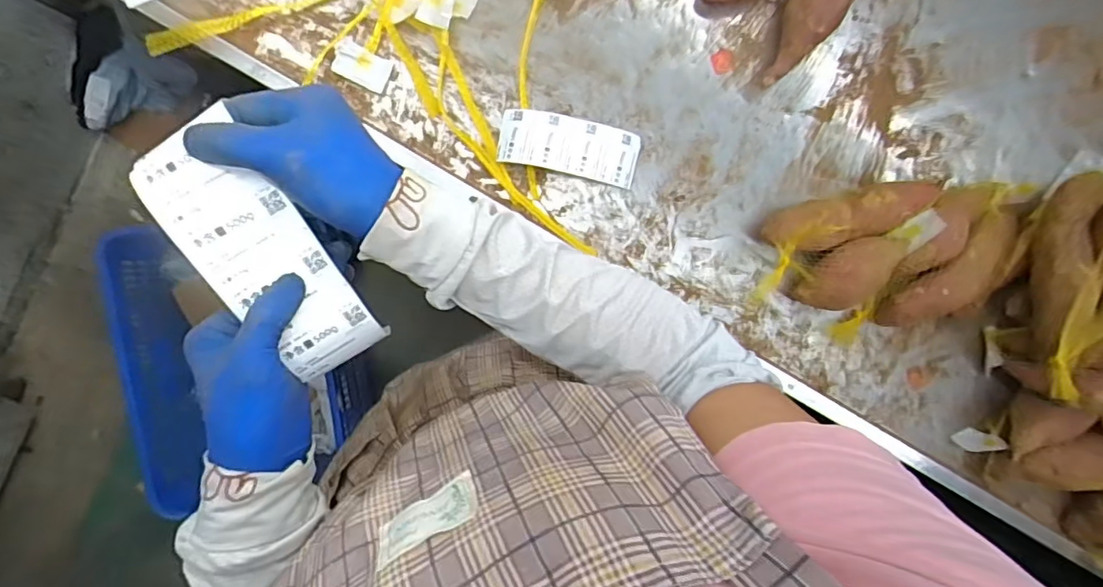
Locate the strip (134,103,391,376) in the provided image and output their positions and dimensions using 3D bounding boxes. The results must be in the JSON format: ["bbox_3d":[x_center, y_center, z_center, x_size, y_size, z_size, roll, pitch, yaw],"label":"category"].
[{"bbox_3d":[-0.171,-0.021,0.331,0.061,0.014,0.163,-35,111,-13],"label":"strip"}]

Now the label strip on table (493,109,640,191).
[{"bbox_3d":[0.019,-0.158,0.593,0.149,0.020,0.059,11,94,-2],"label":"label strip on table"}]

